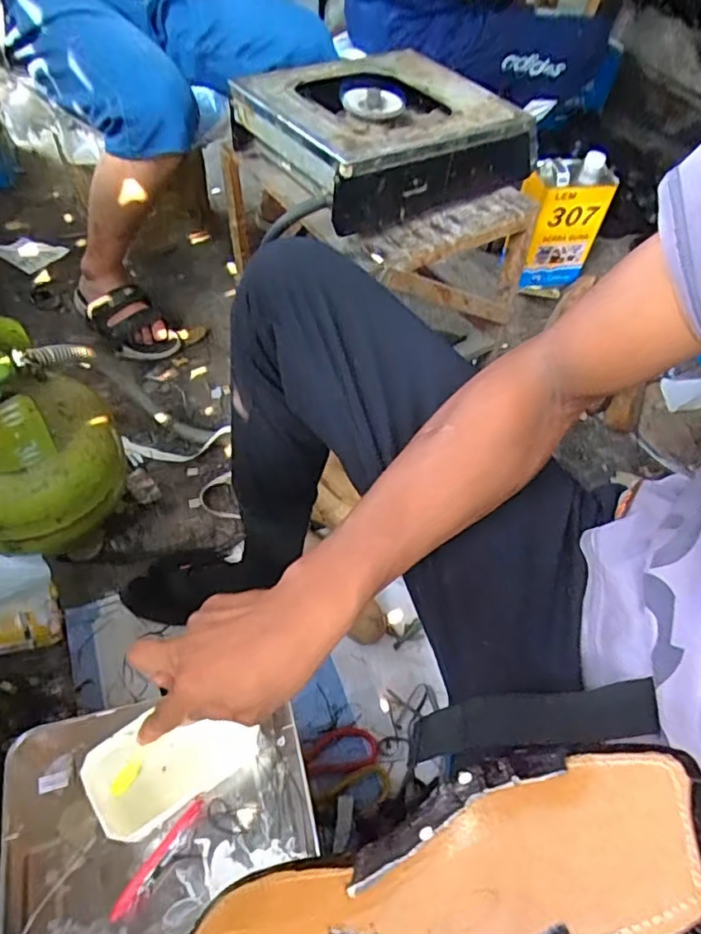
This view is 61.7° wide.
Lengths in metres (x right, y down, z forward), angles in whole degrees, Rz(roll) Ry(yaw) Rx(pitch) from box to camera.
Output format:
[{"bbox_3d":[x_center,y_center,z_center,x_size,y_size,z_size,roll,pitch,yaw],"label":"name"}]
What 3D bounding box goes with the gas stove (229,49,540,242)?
[{"bbox_3d":[0.045,-0.496,0.878,0.409,0.112,0.298,-25,60,-22],"label":"gas stove"}]

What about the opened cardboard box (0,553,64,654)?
[{"bbox_3d":[-0.474,0.181,0.813,0.115,0.035,0.159,-16,57,-16],"label":"opened cardboard box"}]

